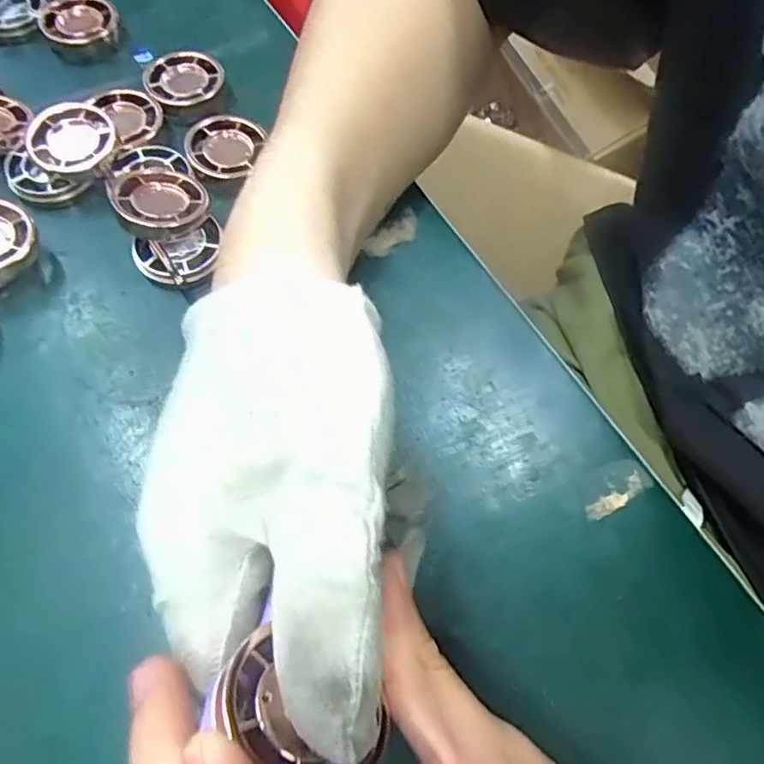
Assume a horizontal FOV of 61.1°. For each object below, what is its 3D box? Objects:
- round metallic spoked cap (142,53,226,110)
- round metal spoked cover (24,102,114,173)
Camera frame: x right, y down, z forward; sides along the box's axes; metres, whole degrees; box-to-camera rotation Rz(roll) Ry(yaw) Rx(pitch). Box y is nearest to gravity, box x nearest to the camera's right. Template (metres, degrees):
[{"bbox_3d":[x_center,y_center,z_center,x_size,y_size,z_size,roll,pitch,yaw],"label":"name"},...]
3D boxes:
[{"bbox_3d":[-0.099,-0.150,0.326,0.038,0.014,0.033,-17,65,-11],"label":"round metallic spoked cap"},{"bbox_3d":[-0.140,-0.108,0.291,0.036,0.015,0.032,-15,65,-10],"label":"round metal spoked cover"}]

